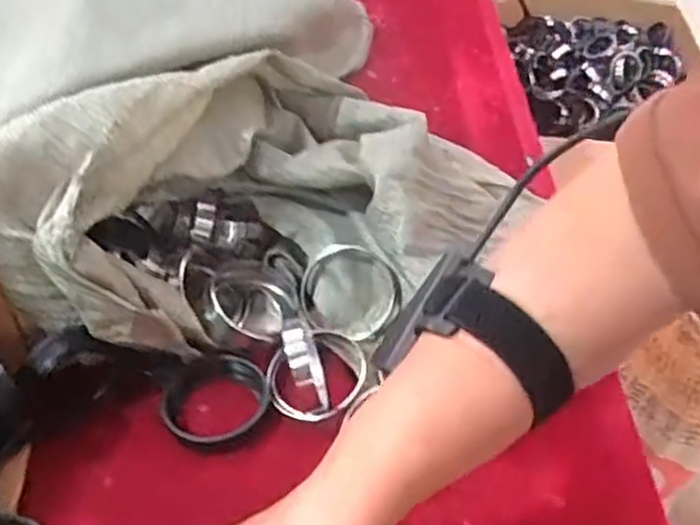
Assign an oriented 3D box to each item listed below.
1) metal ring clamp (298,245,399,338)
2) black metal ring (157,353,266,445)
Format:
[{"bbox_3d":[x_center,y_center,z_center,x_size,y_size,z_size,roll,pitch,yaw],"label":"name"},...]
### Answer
[{"bbox_3d":[-0.001,0.022,0.548,0.074,0.020,0.069,-2,81,10],"label":"metal ring clamp"},{"bbox_3d":[-0.093,0.095,0.497,0.069,0.021,0.066,-4,42,-1],"label":"black metal ring"}]

